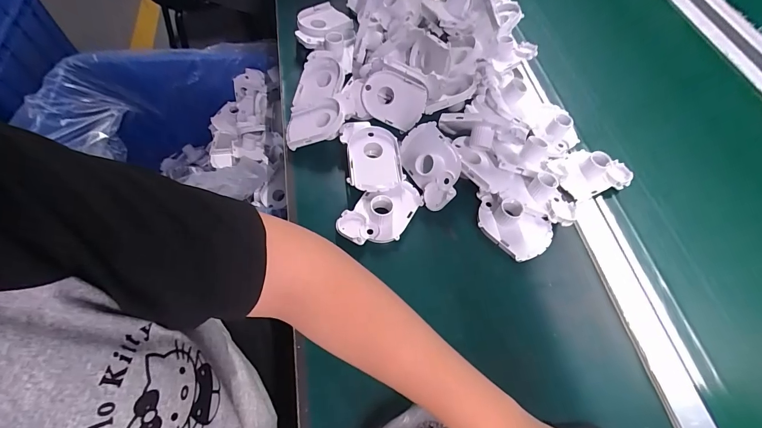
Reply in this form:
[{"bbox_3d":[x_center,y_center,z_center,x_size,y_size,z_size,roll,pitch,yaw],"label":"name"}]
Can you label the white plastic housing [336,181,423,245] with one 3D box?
[{"bbox_3d":[0.003,-0.003,0.413,0.063,0.029,0.105,41,67,19],"label":"white plastic housing"}]

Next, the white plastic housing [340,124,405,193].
[{"bbox_3d":[-0.011,-0.073,0.438,0.068,0.022,0.097,-9,62,-6],"label":"white plastic housing"}]

